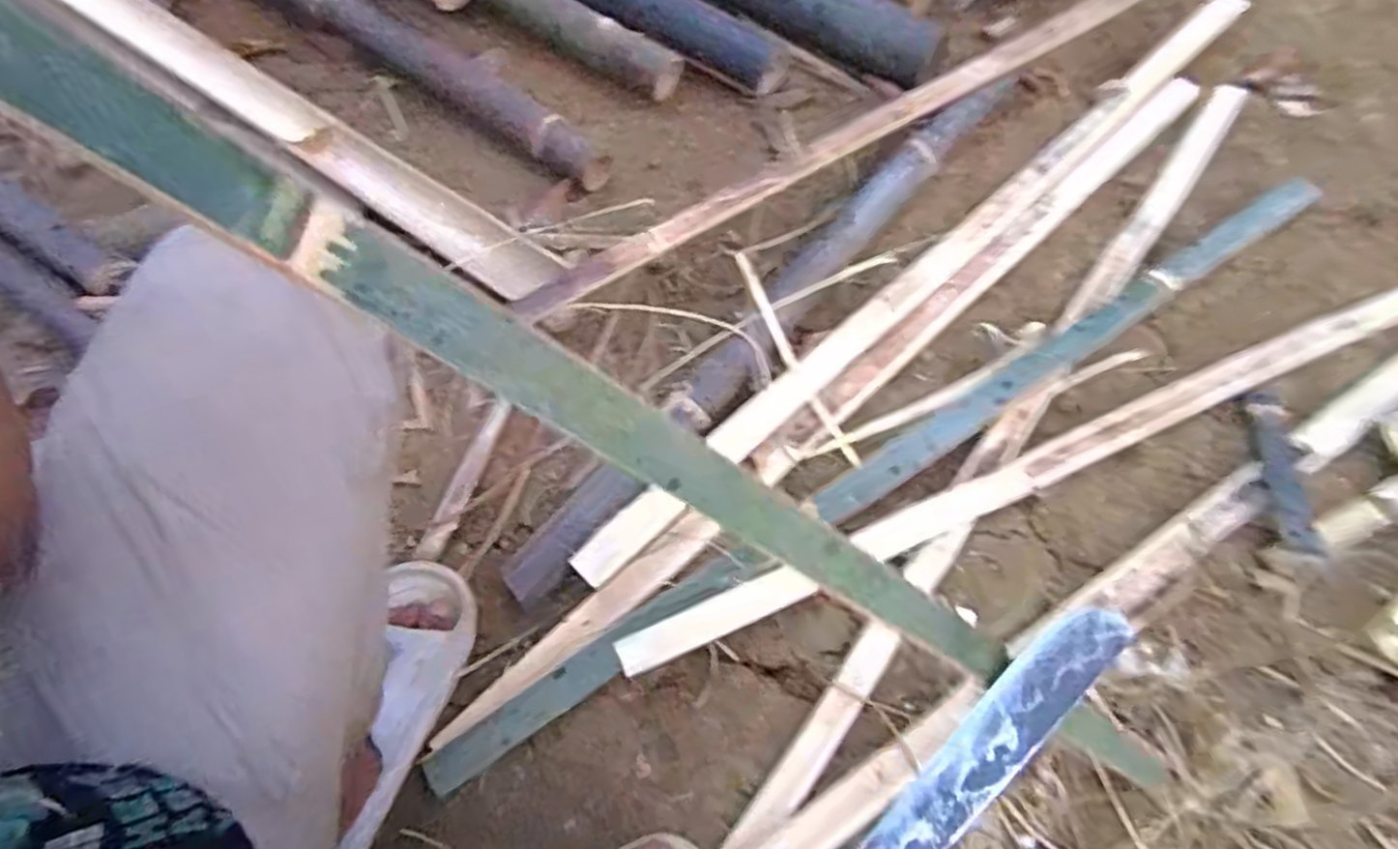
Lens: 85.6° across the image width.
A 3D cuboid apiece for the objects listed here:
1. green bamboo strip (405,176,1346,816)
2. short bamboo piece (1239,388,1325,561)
[{"bbox_3d":[0.218,0.011,0.693,1.019,0.022,0.037,-31,70,-14],"label":"green bamboo strip"},{"bbox_3d":[0.536,0.041,0.694,0.037,0.024,0.163,6,66,1],"label":"short bamboo piece"}]

